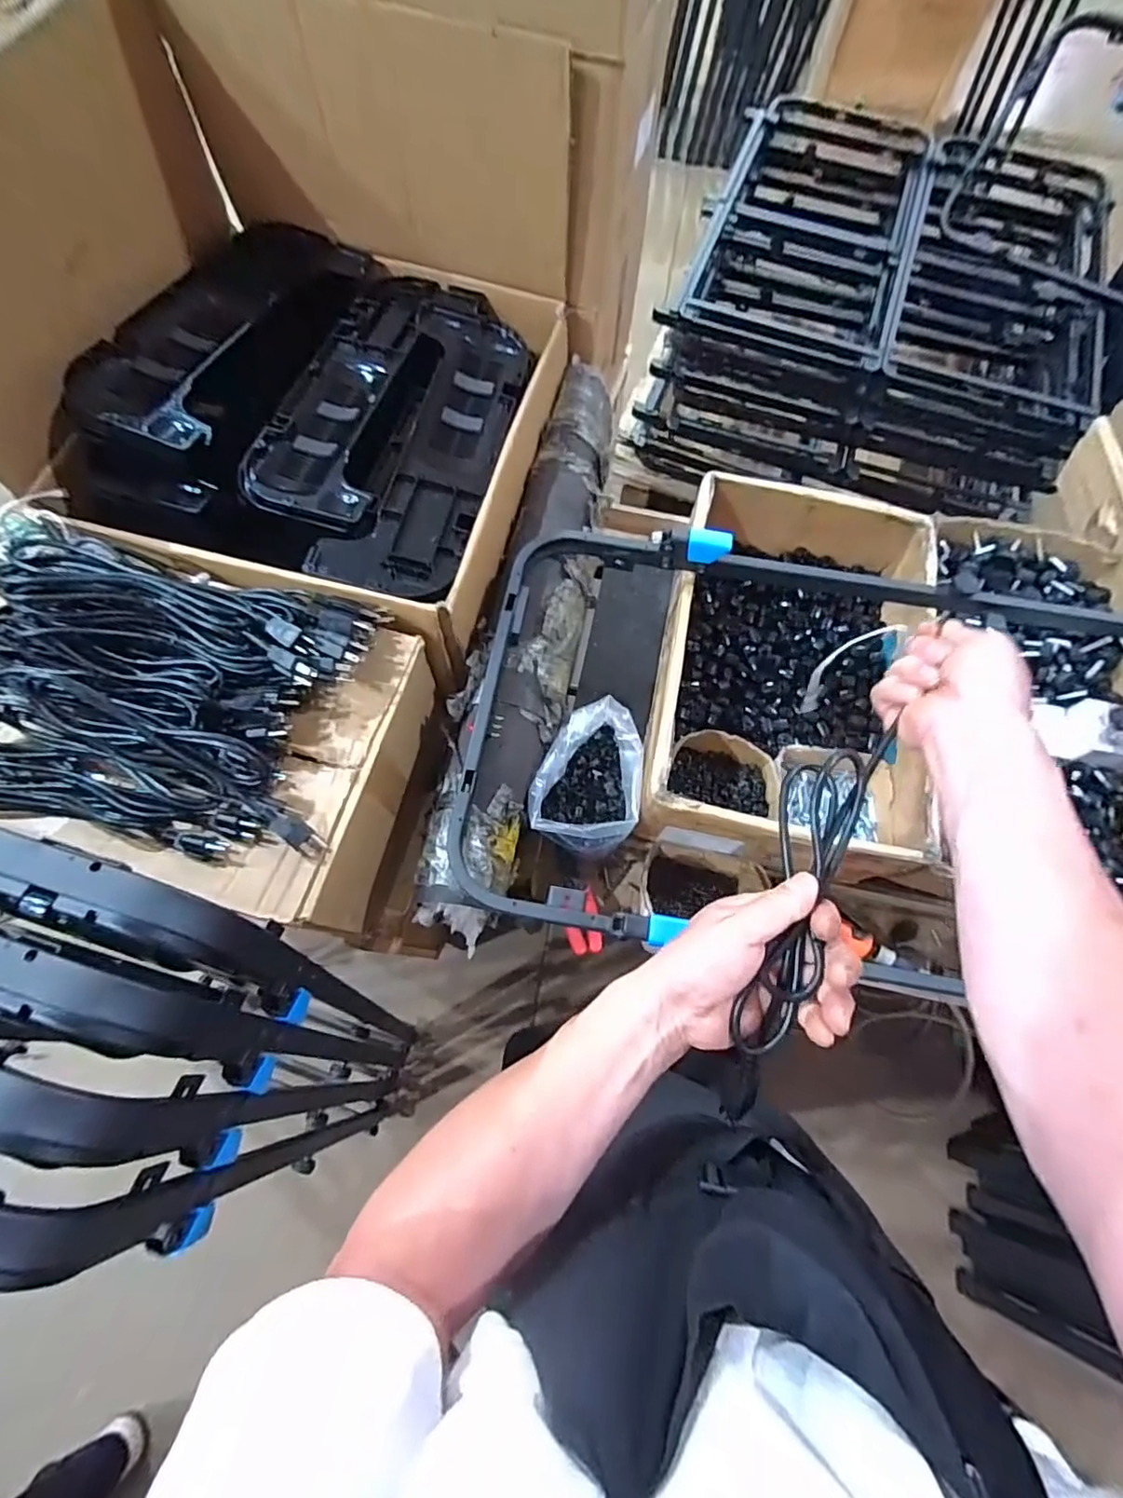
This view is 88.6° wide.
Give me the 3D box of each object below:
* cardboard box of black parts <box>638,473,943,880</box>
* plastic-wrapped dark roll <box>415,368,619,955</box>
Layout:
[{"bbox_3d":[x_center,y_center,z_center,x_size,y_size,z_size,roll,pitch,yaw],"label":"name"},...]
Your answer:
[{"bbox_3d":[0.326,-0.115,0.829,0.363,0.154,0.538,13,70,3],"label":"cardboard box of black parts"},{"bbox_3d":[-0.026,-0.195,0.767,0.129,0.083,0.865,13,70,3],"label":"plastic-wrapped dark roll"}]

